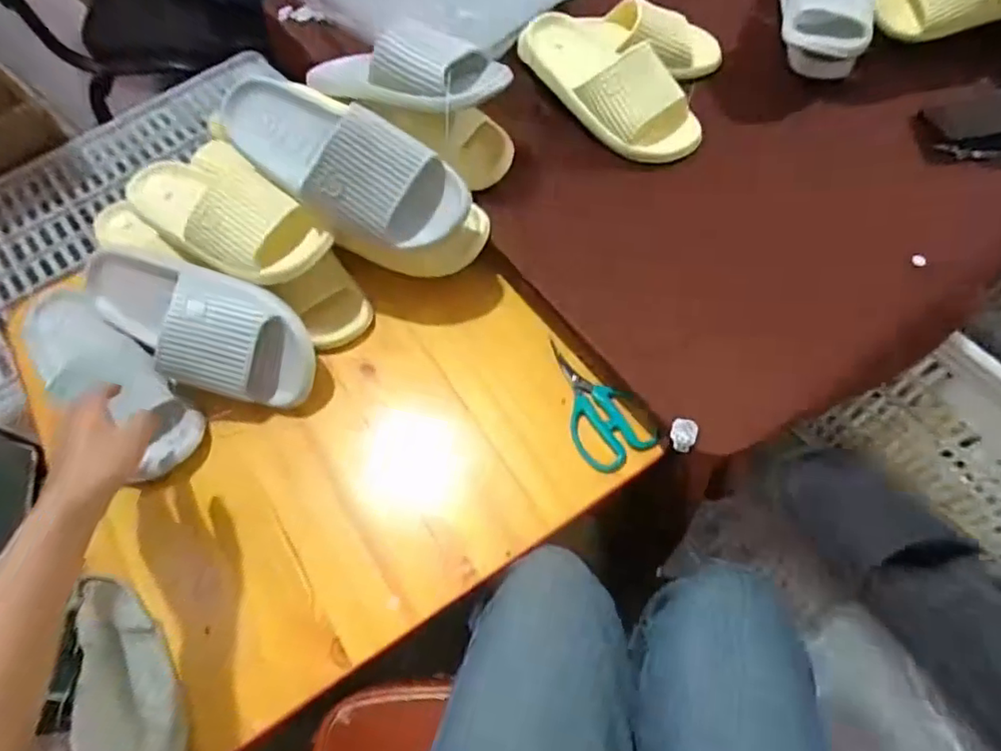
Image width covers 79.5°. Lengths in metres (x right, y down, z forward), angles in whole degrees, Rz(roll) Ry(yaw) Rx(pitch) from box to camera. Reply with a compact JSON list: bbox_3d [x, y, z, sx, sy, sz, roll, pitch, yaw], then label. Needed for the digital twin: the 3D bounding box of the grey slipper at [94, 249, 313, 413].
[{"bbox_3d":[-0.327,-0.057,0.640,0.273,0.105,0.117,27,67,15],"label":"grey slipper"}]

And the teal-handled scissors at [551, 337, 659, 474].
[{"bbox_3d":[0.096,0.028,0.630,0.073,0.008,0.147,-22,64,-9],"label":"teal-handled scissors"}]

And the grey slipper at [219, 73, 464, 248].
[{"bbox_3d":[-0.168,-0.218,0.606,0.278,0.073,0.112,26,97,2],"label":"grey slipper"}]

